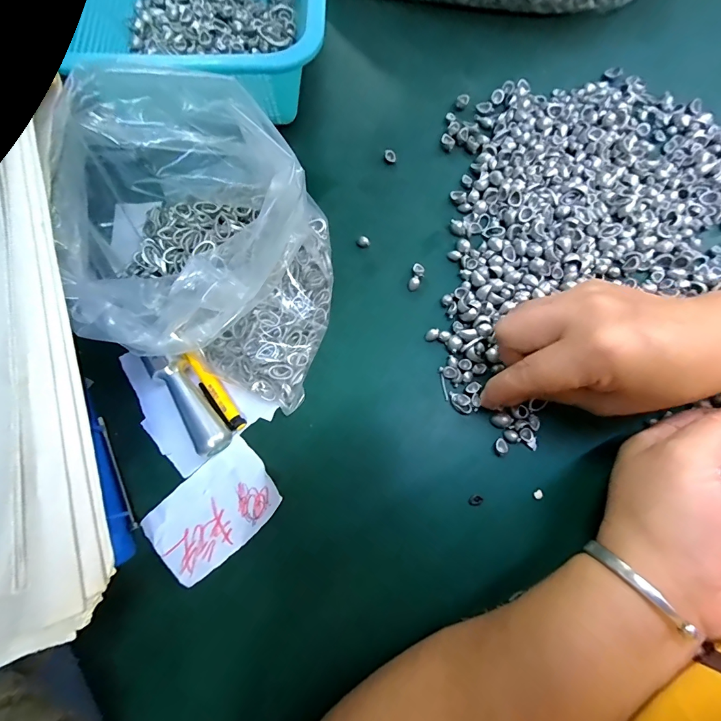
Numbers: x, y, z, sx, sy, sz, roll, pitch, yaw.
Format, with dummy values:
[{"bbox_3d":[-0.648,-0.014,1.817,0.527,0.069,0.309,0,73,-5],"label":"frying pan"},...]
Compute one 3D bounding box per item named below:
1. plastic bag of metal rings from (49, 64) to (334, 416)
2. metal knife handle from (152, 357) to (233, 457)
[{"bbox_3d":[-0.095,-0.075,0.238,0.151,0.089,0.188,3,75,0],"label":"plastic bag of metal rings"},{"bbox_3d":[-0.104,0.031,0.242,0.019,0.019,0.064,-36,75,-9],"label":"metal knife handle"}]

